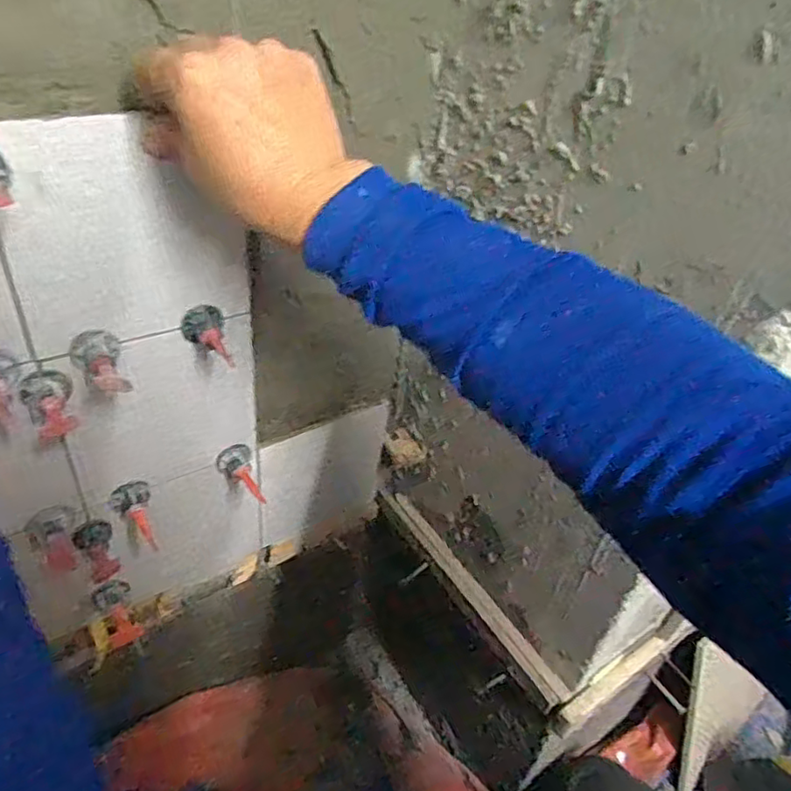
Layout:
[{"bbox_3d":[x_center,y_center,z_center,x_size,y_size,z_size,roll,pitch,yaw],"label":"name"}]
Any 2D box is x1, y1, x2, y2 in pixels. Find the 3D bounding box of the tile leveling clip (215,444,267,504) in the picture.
[{"bbox_3d":[-0.136,0.071,0.545,0.030,0.036,0.042,-14,44,-25],"label":"tile leveling clip"}]

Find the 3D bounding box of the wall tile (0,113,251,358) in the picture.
[{"bbox_3d":[-0.167,-0.104,0.397,0.147,0.142,0.006,-18,45,-28],"label":"wall tile"}]

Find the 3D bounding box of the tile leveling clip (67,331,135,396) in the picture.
[{"bbox_3d":[-0.193,-0.018,0.405,0.030,0.029,0.048,-13,43,-24],"label":"tile leveling clip"}]

